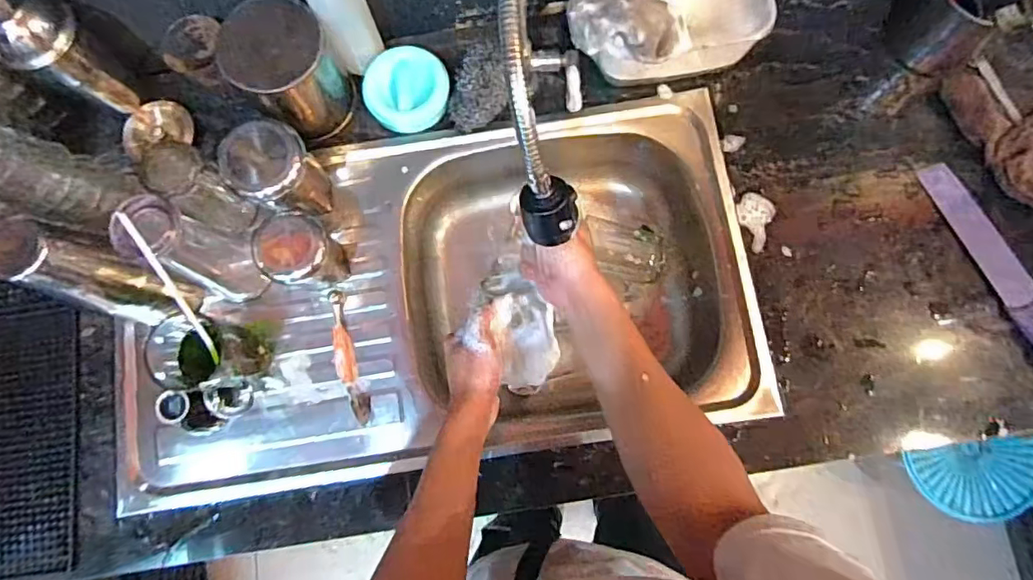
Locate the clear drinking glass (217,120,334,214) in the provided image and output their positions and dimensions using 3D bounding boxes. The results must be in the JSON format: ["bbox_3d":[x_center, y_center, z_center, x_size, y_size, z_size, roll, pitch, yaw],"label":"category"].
[{"bbox_3d":[-0.261,-0.128,0.620,0.075,0.125,0.082,0,81,1],"label":"clear drinking glass"}]

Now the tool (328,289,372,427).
[{"bbox_3d":[-0.195,0.076,0.634,0.023,0.022,0.155,-17,81,-2],"label":"tool"}]

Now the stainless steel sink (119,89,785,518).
[{"bbox_3d":[-0.094,0.009,0.712,0.736,0.146,0.396,-9,81,0],"label":"stainless steel sink"}]

